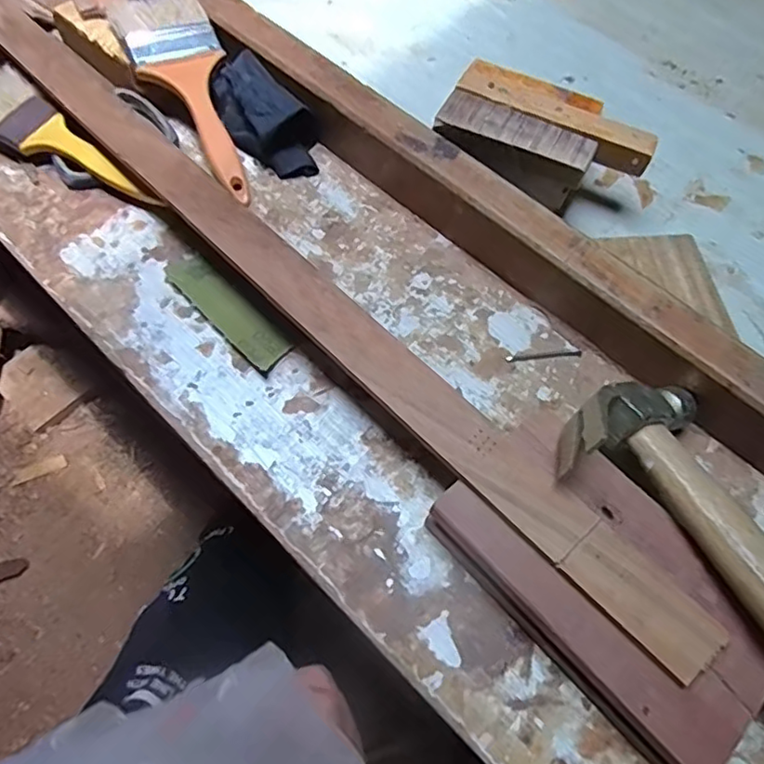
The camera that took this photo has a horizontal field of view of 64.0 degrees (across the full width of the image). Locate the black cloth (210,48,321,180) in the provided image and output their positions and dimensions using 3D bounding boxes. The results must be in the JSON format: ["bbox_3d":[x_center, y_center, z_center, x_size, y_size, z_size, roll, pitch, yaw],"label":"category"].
[{"bbox_3d":[-0.092,-0.203,0.469,0.049,0.048,0.102,-38,70,-22],"label":"black cloth"}]

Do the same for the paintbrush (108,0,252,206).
[{"bbox_3d":[-0.142,-0.221,0.466,0.065,0.017,0.187,-24,79,-16],"label":"paintbrush"}]

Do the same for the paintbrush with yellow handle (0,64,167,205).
[{"bbox_3d":[-0.243,-0.173,0.449,0.181,0.031,0.054,37,65,16],"label":"paintbrush with yellow handle"}]

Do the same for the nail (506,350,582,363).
[{"bbox_3d":[0.108,-0.018,0.407,0.051,0.004,0.006,-4,61,-7],"label":"nail"}]

